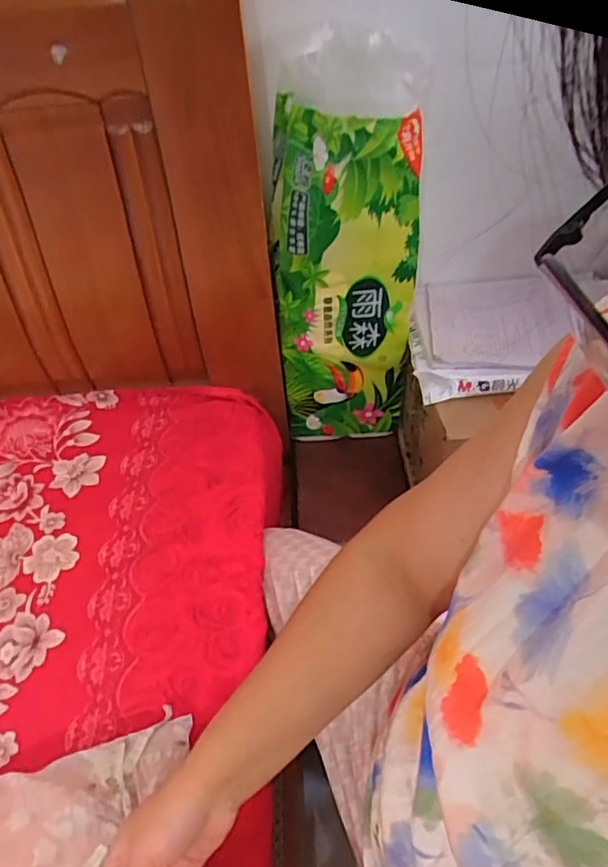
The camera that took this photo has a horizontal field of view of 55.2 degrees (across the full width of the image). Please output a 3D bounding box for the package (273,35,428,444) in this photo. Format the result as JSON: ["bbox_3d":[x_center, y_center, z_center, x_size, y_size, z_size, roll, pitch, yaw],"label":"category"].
[{"bbox_3d":[0.059,-0.223,0.866,0.207,0.586,0.105,7,48,8],"label":"package"}]

